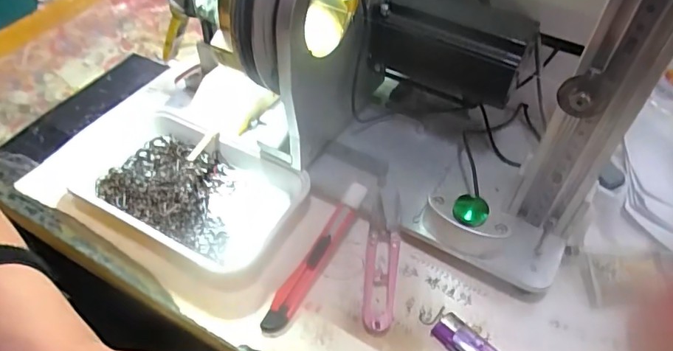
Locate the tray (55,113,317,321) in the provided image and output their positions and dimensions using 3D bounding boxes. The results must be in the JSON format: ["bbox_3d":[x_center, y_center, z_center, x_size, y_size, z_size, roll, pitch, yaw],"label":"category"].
[{"bbox_3d":[-0.120,0.018,0.384,0.196,0.030,0.124,27,54,20],"label":"tray"}]

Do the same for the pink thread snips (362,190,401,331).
[{"bbox_3d":[0.032,0.059,0.342,0.023,0.020,0.101,6,49,4],"label":"pink thread snips"}]

